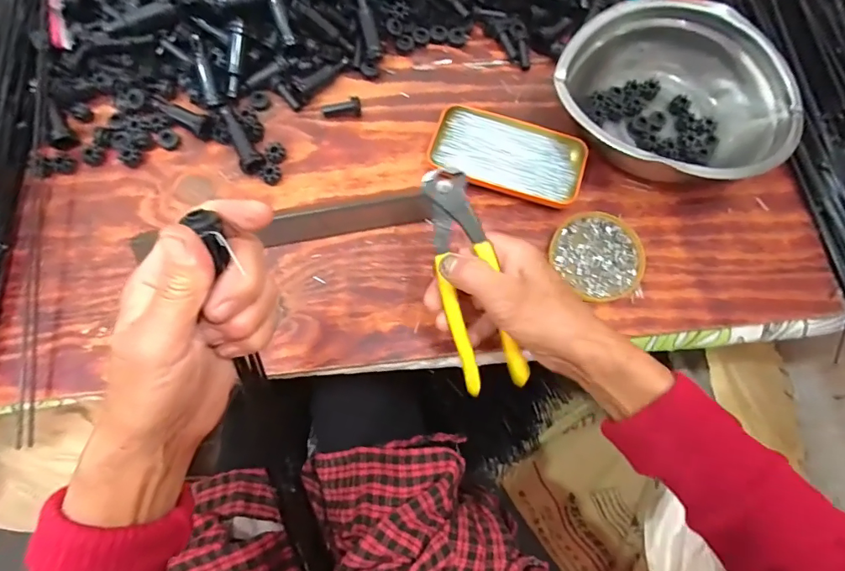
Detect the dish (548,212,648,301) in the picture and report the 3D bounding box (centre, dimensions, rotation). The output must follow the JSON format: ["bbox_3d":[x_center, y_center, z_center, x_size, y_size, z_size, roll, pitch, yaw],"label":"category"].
[{"bbox_3d":[0.160,-0.028,0.425,0.077,0.010,0.083,0,68,0],"label":"dish"}]

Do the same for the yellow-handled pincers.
[{"bbox_3d":[0.036,-0.004,0.344,0.046,0.015,0.165,-14,90,-6],"label":"yellow-handled pincers"}]

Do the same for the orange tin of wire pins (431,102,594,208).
[{"bbox_3d":[0.082,-0.128,0.449,0.142,0.021,0.076,17,69,6],"label":"orange tin of wire pins"}]

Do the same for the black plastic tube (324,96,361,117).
[{"bbox_3d":[-0.080,-0.176,0.461,0.036,0.015,0.013,-3,68,-2],"label":"black plastic tube"}]

